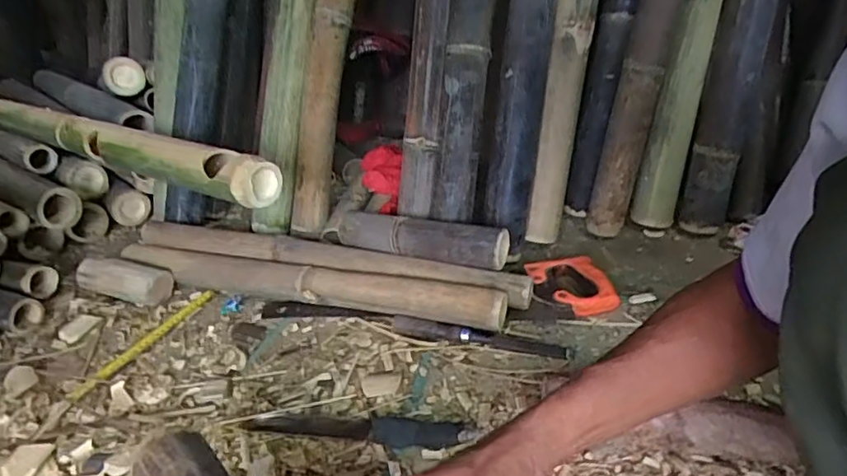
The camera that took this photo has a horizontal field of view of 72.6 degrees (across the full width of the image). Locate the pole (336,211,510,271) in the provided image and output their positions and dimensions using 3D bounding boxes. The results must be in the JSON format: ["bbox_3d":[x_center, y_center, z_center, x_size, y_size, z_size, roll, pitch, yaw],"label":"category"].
[{"bbox_3d":[-0.007,0.001,0.854,0.265,0.059,0.049,10,35,24],"label":"pole"}]

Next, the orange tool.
[{"bbox_3d":[0.215,0.070,0.831,0.096,0.033,0.113,-12,33,-10],"label":"orange tool"}]

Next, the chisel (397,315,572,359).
[{"bbox_3d":[0.071,0.130,0.773,0.232,0.027,0.022,6,34,18],"label":"chisel"}]

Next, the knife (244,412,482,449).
[{"bbox_3d":[-0.073,0.218,0.662,0.264,0.017,0.037,0,33,10],"label":"knife"}]

